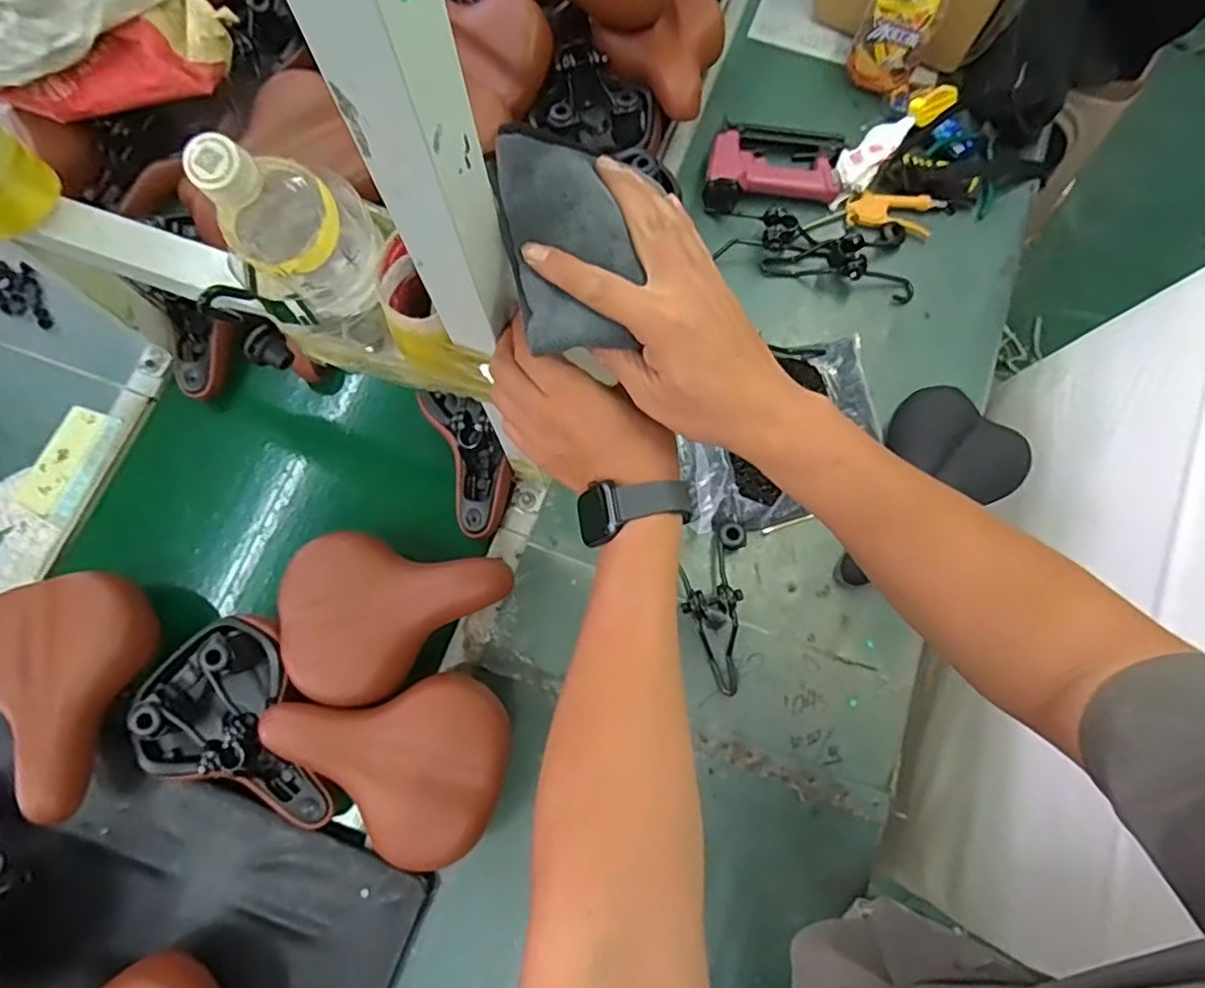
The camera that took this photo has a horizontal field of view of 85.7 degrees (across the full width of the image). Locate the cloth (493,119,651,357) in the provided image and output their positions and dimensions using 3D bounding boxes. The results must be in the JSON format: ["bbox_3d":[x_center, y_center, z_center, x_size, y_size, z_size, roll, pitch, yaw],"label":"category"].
[{"bbox_3d":[-0.020,-0.150,0.387,0.071,0.023,0.128,-14,95,-11],"label":"cloth"}]

